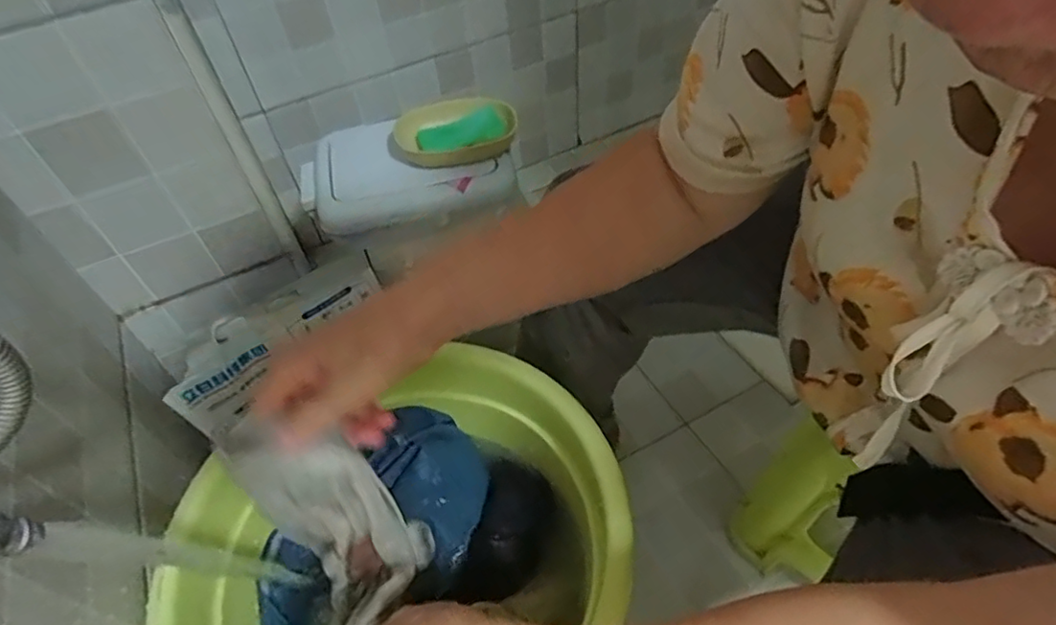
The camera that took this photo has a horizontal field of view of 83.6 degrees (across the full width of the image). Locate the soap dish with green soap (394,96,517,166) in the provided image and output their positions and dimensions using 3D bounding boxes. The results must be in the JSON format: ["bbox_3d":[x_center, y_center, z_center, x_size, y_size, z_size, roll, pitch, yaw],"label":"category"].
[{"bbox_3d":[-0.092,-0.235,0.755,0.146,0.031,0.118,-13,48,-6],"label":"soap dish with green soap"}]

